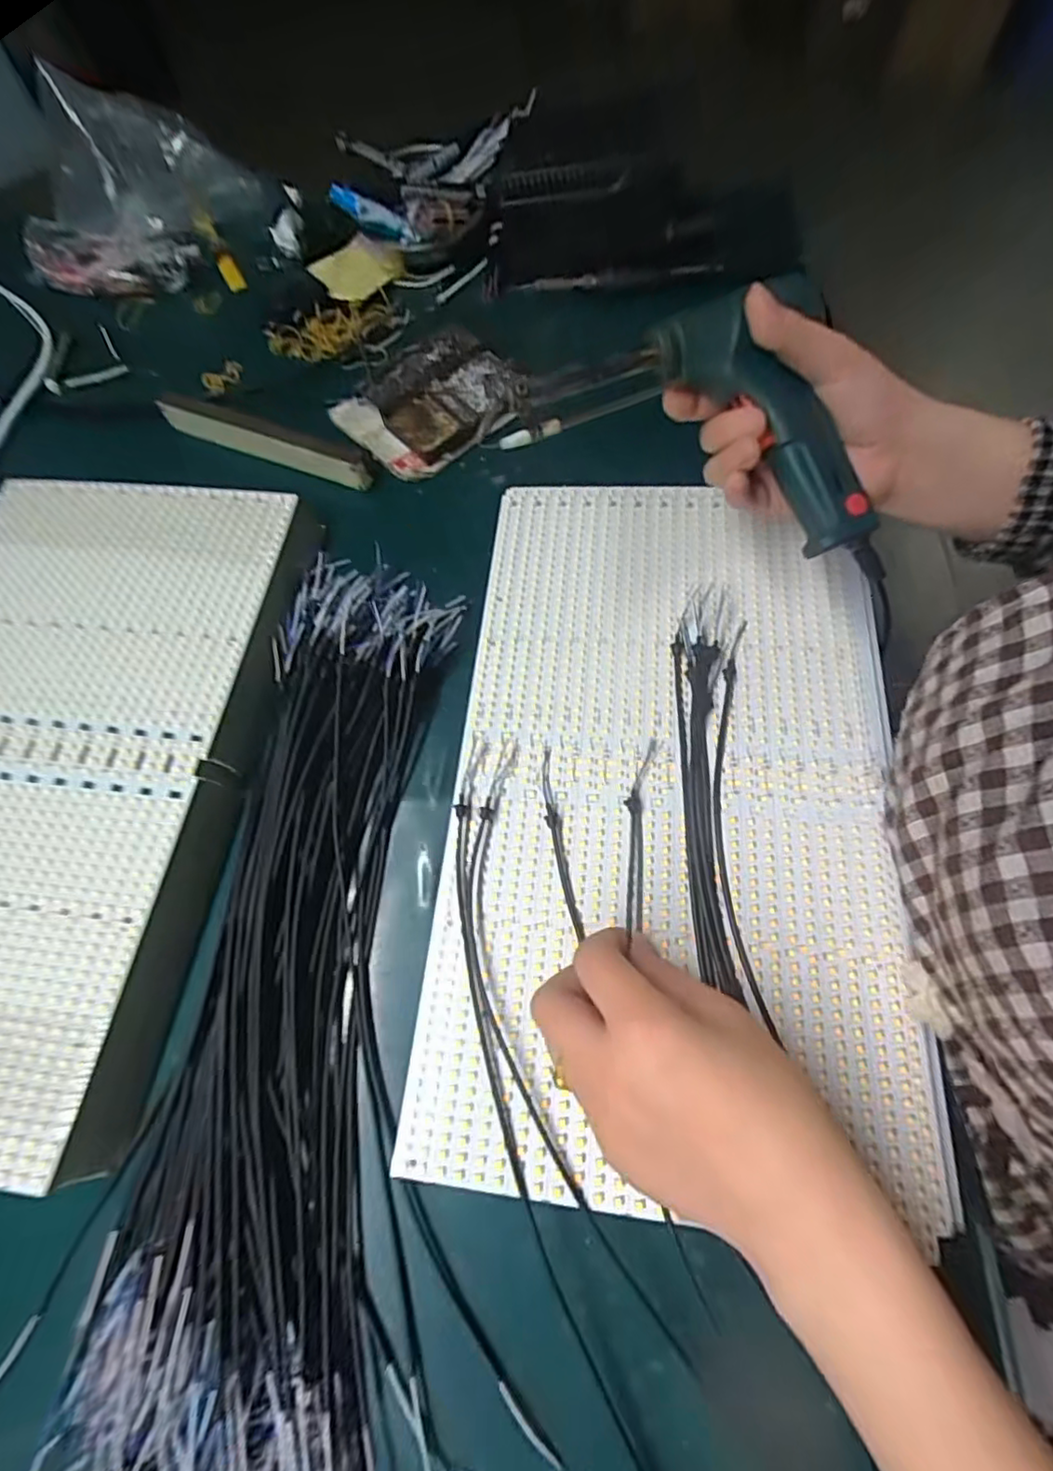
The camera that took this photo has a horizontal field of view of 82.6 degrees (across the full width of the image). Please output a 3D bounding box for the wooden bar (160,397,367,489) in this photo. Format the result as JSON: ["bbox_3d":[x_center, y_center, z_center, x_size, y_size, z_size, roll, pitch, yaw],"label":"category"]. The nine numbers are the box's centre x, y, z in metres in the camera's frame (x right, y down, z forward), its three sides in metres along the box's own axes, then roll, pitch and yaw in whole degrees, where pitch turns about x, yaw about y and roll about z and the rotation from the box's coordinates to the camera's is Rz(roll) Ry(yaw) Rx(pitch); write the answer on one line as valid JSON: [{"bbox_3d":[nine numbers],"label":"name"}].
[{"bbox_3d":[-0.213,-0.241,0.489,0.193,0.030,0.013,21,68,11],"label":"wooden bar"}]

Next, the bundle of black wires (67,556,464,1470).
[{"bbox_3d":[-0.124,0.103,0.328,0.166,0.028,0.497,-4,64,3],"label":"bundle of black wires"}]

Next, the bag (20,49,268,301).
[{"bbox_3d":[-0.398,-0.552,0.595,0.166,0.114,0.201,17,67,12],"label":"bag"}]

